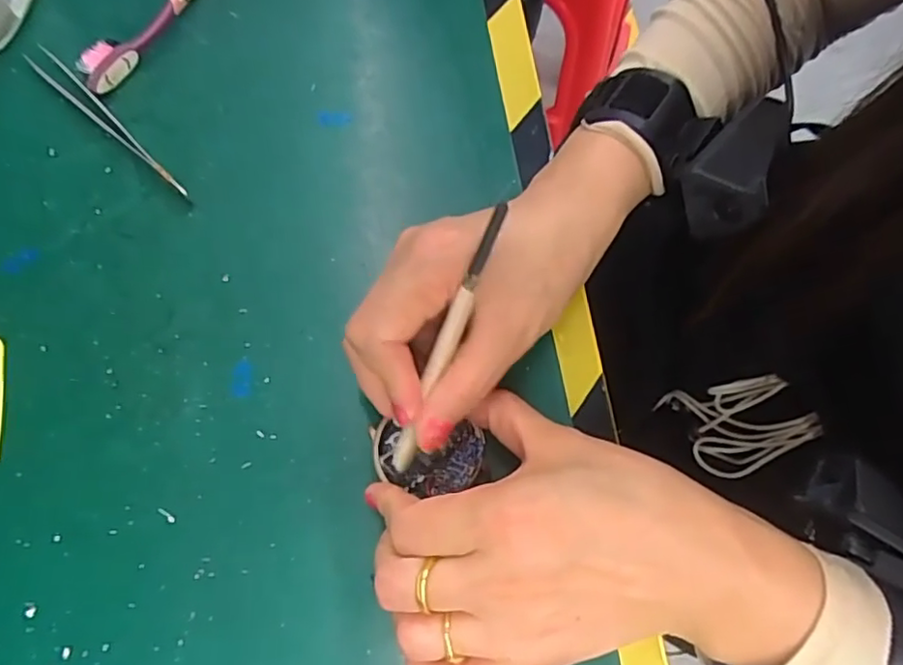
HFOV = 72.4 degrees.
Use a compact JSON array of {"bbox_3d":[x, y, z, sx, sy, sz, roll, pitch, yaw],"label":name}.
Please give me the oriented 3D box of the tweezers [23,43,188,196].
[{"bbox_3d":[-0.174,-0.106,0.306,0.124,0.011,0.013,43,74,14],"label":"tweezers"}]

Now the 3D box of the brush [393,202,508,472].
[{"bbox_3d":[-0.002,0.005,0.222,0.007,0.004,0.105,23,105,7],"label":"brush"}]

